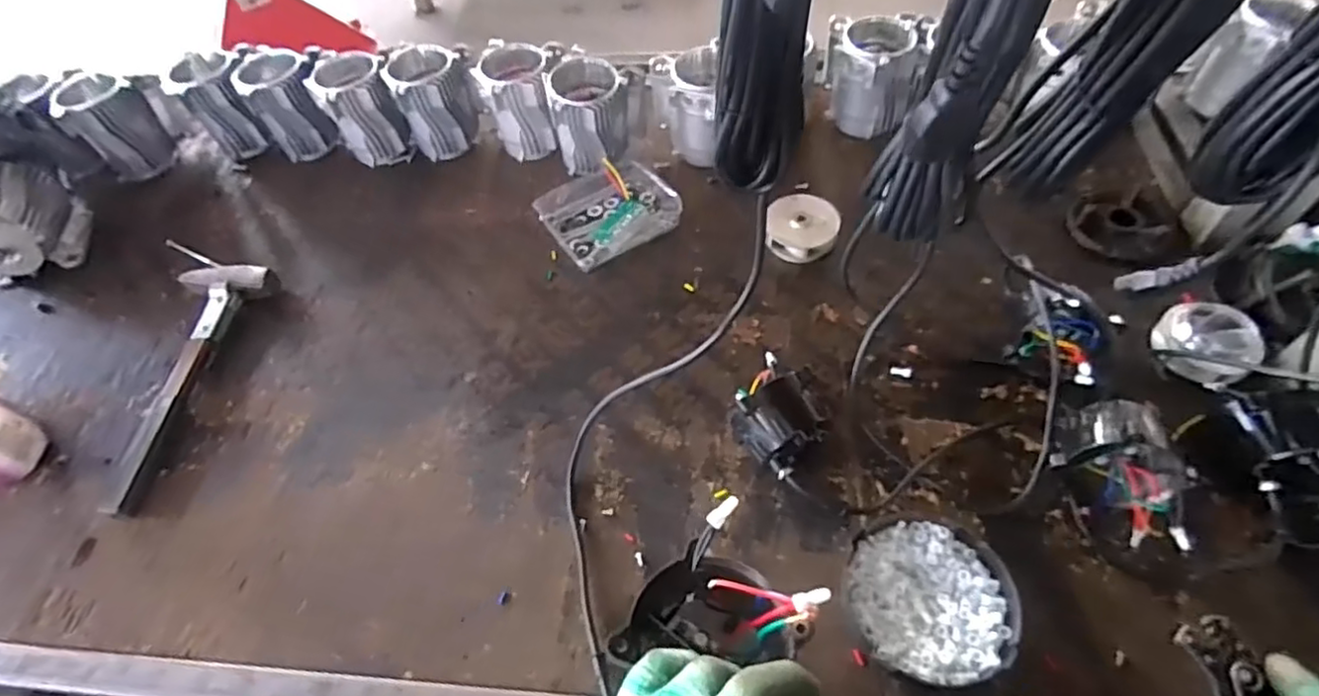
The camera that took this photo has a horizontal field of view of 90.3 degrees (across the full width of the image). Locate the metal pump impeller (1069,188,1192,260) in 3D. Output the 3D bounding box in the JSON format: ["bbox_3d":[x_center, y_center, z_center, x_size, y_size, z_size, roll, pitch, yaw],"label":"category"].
[{"bbox_3d":[0.601,-0.163,0.834,0.129,0.021,0.143,37,66,26],"label":"metal pump impeller"}]

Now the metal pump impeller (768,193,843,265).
[{"bbox_3d":[0.189,-0.155,0.872,0.091,0.046,0.087,-2,56,4],"label":"metal pump impeller"}]

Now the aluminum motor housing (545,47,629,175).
[{"bbox_3d":[-0.097,-0.340,0.956,0.115,0.133,0.129,-7,55,0],"label":"aluminum motor housing"}]

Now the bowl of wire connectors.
[{"bbox_3d":[0.241,0.230,0.597,0.139,0.052,0.136,-2,56,4],"label":"bowl of wire connectors"}]

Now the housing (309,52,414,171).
[{"bbox_3d":[-0.454,-0.359,1.014,0.109,0.147,0.096,-23,57,-10],"label":"housing"}]

